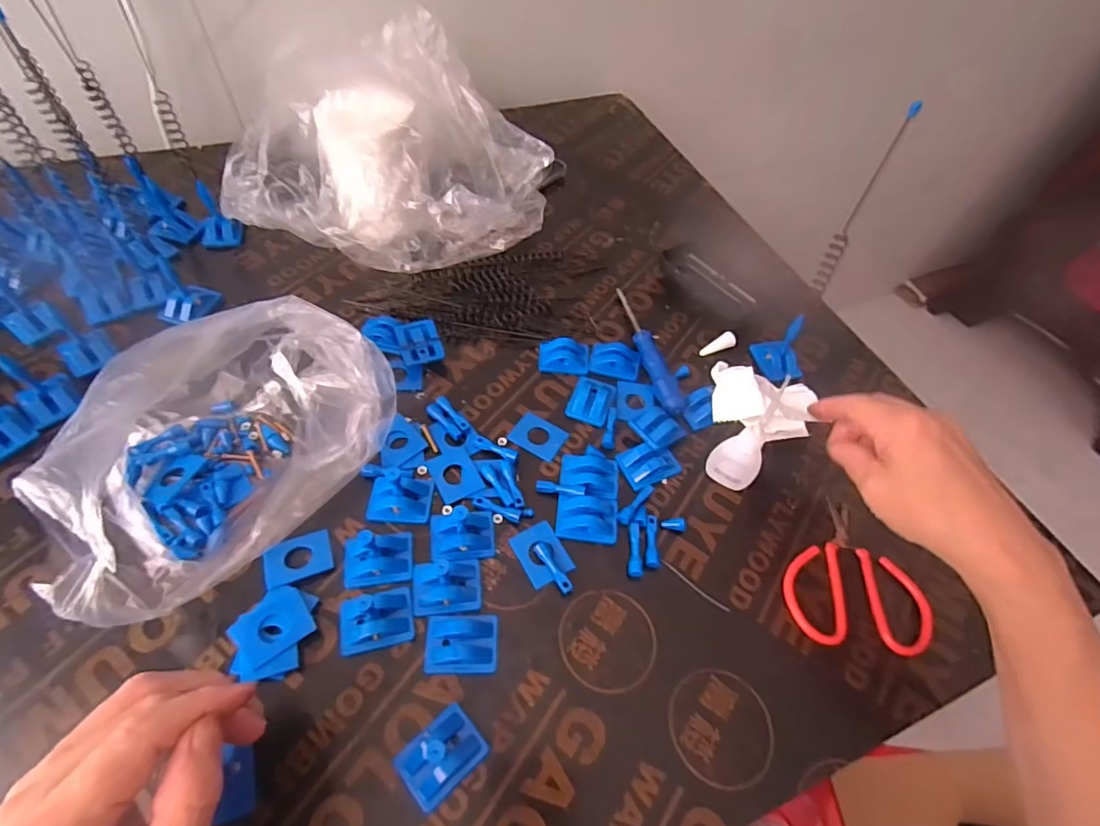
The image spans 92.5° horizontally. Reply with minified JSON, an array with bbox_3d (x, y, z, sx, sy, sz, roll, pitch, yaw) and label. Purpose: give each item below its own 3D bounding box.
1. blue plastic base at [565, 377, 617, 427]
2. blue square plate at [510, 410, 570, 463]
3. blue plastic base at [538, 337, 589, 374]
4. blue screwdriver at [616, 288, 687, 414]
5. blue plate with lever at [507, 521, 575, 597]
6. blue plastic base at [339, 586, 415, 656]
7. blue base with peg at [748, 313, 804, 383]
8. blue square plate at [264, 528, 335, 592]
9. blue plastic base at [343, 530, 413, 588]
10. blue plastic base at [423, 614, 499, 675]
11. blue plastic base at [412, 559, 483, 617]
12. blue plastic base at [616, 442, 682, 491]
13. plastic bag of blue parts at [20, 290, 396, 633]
[{"bbox_3d":[0.036,-0.012,0.445,0.034,0.010,0.044,17,56,8],"label":"blue plastic base"},{"bbox_3d":[-0.009,0.018,0.427,0.041,0.004,0.031,28,58,15],"label":"blue square plate"},{"bbox_3d":[0.012,-0.051,0.474,0.043,0.008,0.036,5,55,0],"label":"blue plastic base"},{"bbox_3d":[0.091,-0.060,0.483,0.022,0.019,0.151,-9,57,-9],"label":"blue screwdriver"},{"bbox_3d":[-0.003,0.103,0.368,0.031,0.006,0.053,-26,61,-20],"label":"blue plate with lever"},{"bbox_3d":[-0.111,0.130,0.335,0.044,0.010,0.036,-9,57,-9],"label":"blue plastic base"},{"bbox_3d":[0.213,-0.061,0.472,0.034,0.051,0.044,-12,57,-12],"label":"blue base with peg"},{"bbox_3d":[-0.167,0.098,0.351,0.042,0.005,0.030,-22,60,-18],"label":"blue square plate"},{"bbox_3d":[-0.115,0.089,0.342,0.044,0.040,0.030,-10,57,-10],"label":"blue plastic base"},{"bbox_3d":[-0.056,0.145,0.332,0.044,0.008,0.034,0,56,-3],"label":"blue plastic base"},{"bbox_3d":[-0.068,0.112,0.346,0.043,0.016,0.035,-4,56,-7],"label":"blue plastic base"},{"bbox_3d":[0.079,0.038,0.414,0.043,0.011,0.033,-18,59,-15],"label":"blue plastic base"},{"bbox_3d":[-0.216,0.002,0.348,0.148,0.115,0.208,39,62,21],"label":"plastic bag of blue parts"}]

